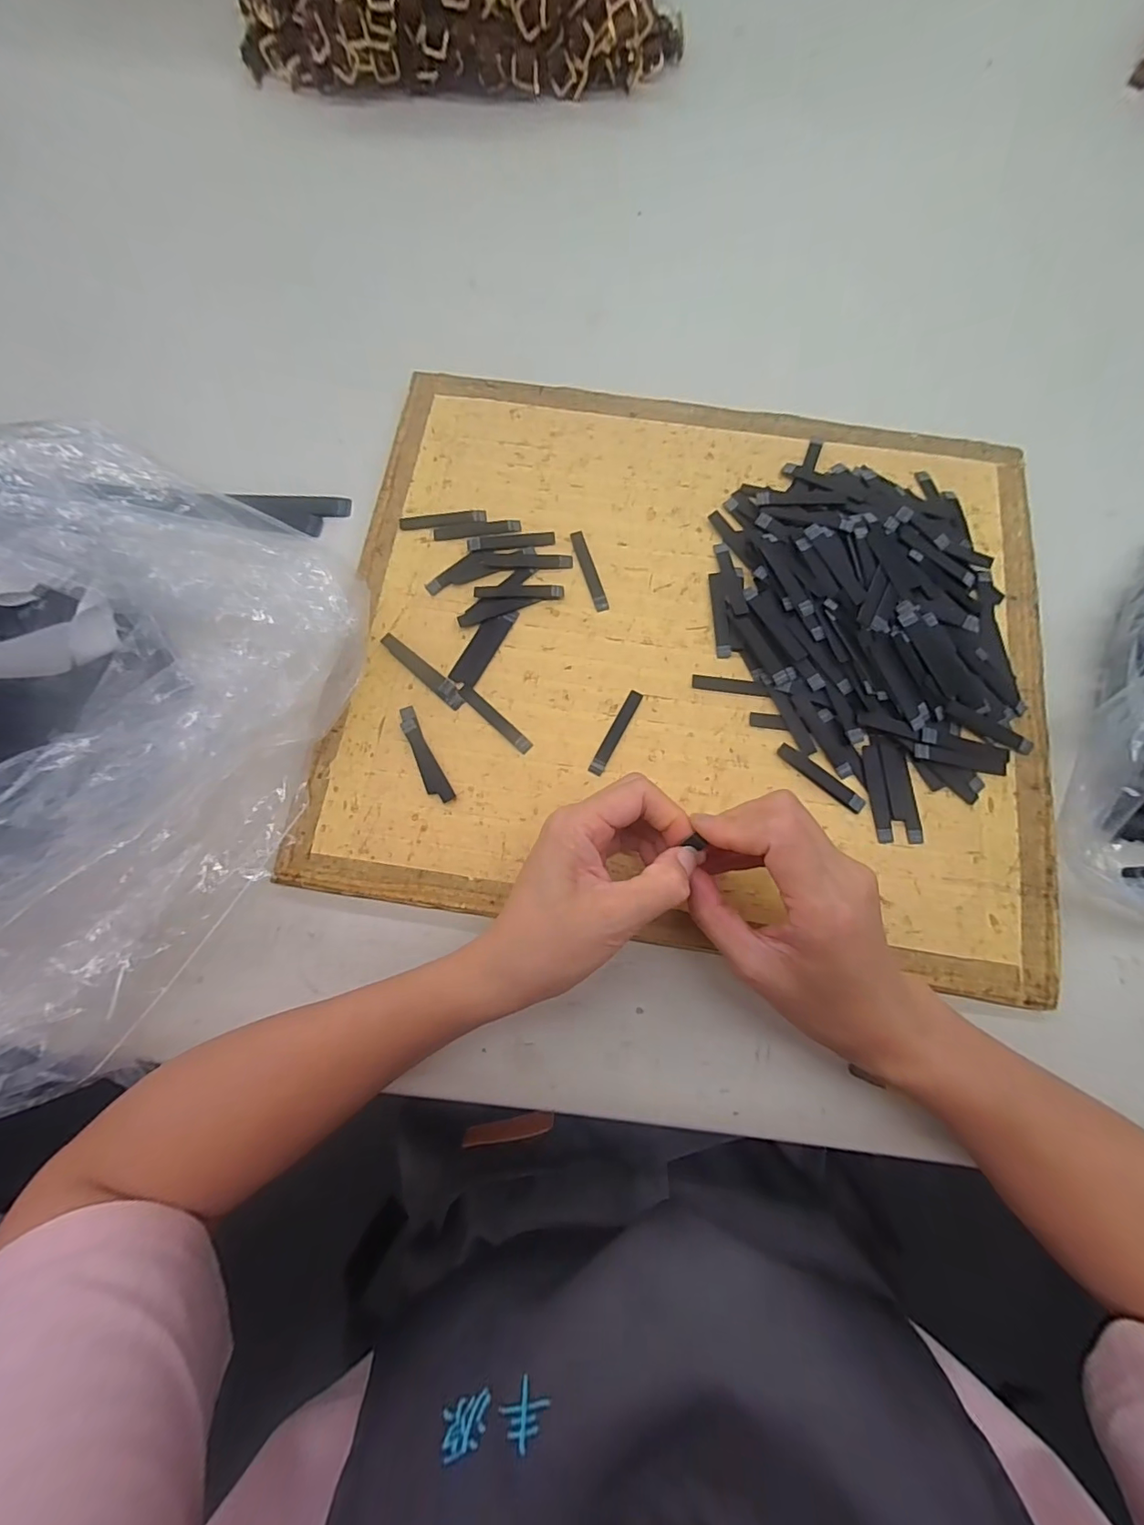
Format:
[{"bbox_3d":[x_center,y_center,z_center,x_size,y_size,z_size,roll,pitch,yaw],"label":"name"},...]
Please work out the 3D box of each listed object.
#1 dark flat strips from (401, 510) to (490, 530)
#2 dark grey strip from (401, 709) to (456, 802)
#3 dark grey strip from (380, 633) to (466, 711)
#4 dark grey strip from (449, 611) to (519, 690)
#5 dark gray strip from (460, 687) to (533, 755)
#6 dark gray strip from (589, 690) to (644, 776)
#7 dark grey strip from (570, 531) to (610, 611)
[{"bbox_3d":[-0.091,-0.172,0.362,0.060,0.004,0.011,-6,77,-1],"label":"dark flat strips"},{"bbox_3d":[-0.094,-0.005,0.325,0.014,0.004,0.068,-28,78,-6],"label":"dark grey strip"},{"bbox_3d":[-0.098,-0.061,0.338,0.070,0.004,0.013,41,81,9],"label":"dark grey strip"},{"bbox_3d":[-0.059,-0.078,0.342,0.020,0.004,0.060,27,79,6],"label":"dark grey strip"},{"bbox_3d":[-0.049,-0.028,0.331,0.059,0.004,0.008,44,81,9],"label":"dark gray strip"},{"bbox_3d":[0.028,-0.020,0.328,0.009,0.004,0.061,28,79,7],"label":"dark gray strip"},{"bbox_3d":[0.012,-0.133,0.354,0.010,0.004,0.061,-17,78,-3],"label":"dark grey strip"}]

